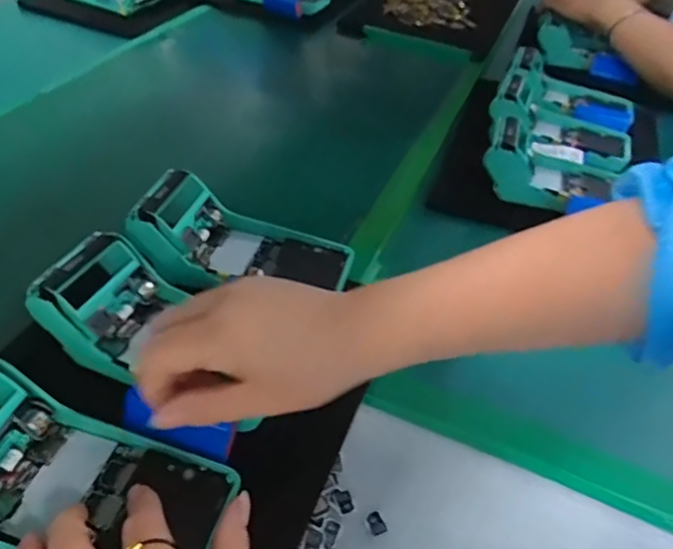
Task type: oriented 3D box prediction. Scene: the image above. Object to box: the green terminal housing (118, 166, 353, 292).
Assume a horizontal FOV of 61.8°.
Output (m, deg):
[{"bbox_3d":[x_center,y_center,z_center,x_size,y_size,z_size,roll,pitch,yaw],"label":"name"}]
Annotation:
[{"bbox_3d":[-0.071,-0.029,0.449,0.159,0.063,0.075,10,40,7],"label":"green terminal housing"}]

